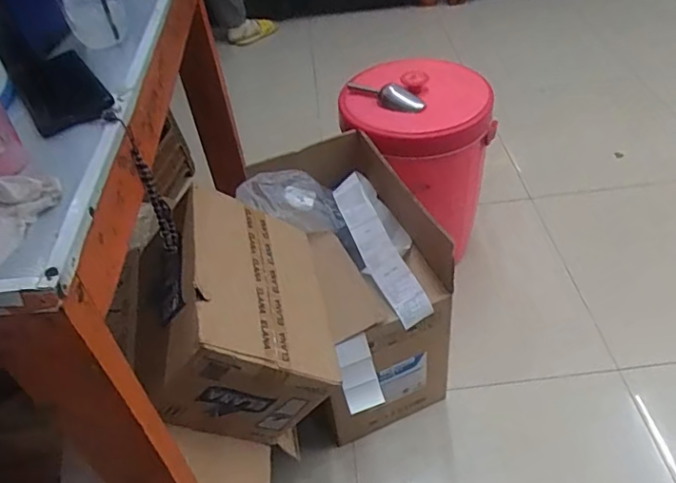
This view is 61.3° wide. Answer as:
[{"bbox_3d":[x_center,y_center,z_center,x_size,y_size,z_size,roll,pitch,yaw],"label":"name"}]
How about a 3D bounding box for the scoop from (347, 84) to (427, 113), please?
[{"bbox_3d":[0.108,-0.323,1.268,0.169,0.048,0.049,15,45,-7],"label":"scoop"}]

